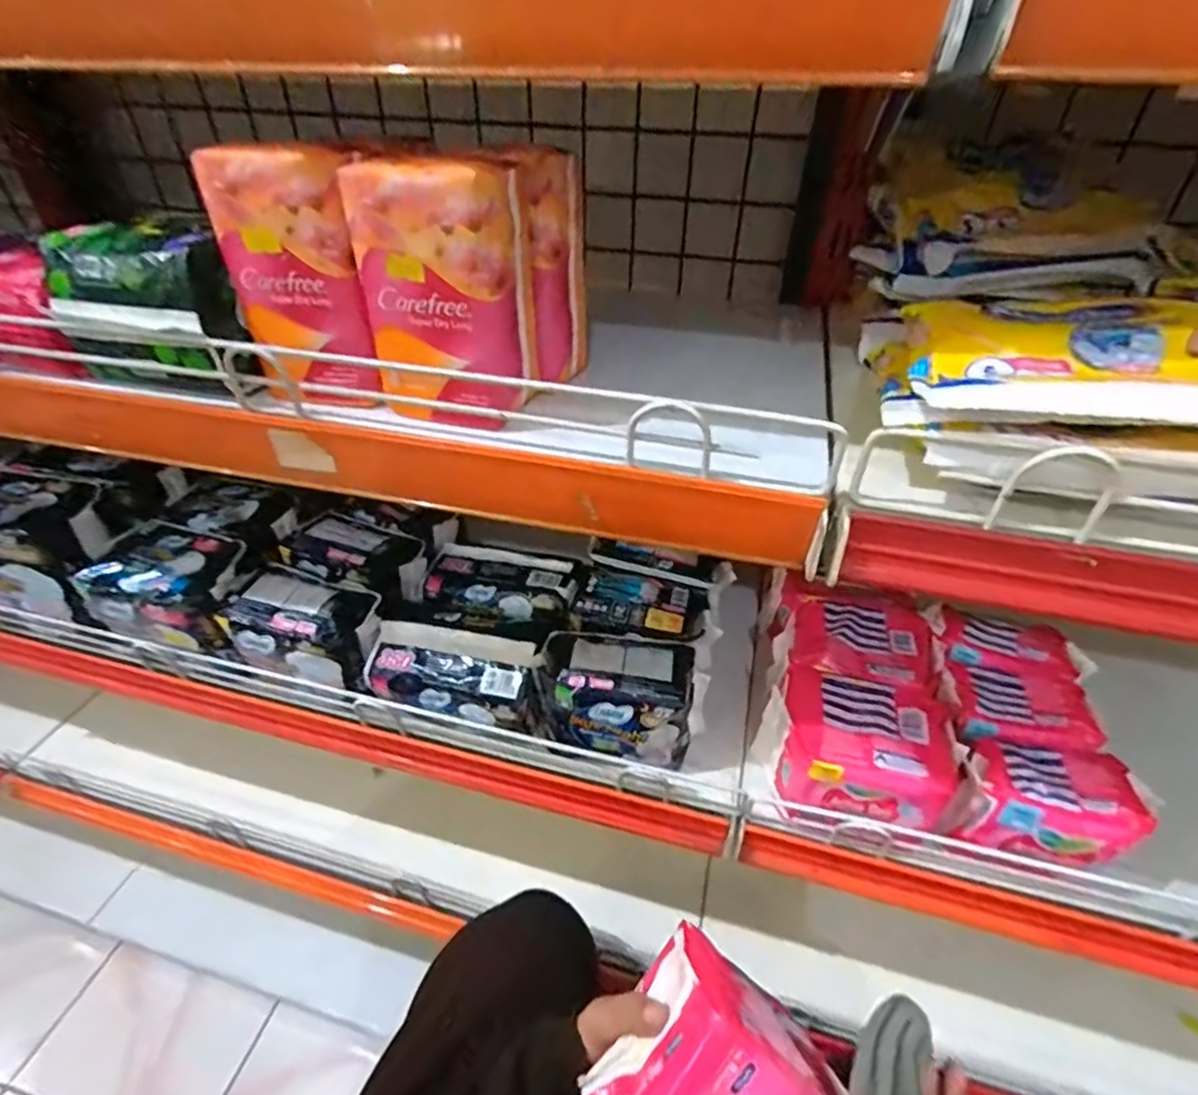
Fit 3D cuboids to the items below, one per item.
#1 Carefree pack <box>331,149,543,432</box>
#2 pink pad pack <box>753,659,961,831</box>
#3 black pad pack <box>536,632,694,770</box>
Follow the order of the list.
[{"bbox_3d":[-0.080,-0.134,0.325,0.072,0.126,0.054,17,42,19],"label":"Carefree pack"},{"bbox_3d":[0.190,0.154,0.464,0.122,0.077,0.089,7,40,8],"label":"pink pad pack"},{"bbox_3d":[0.014,0.119,0.501,0.122,0.075,0.073,8,40,9],"label":"black pad pack"}]

